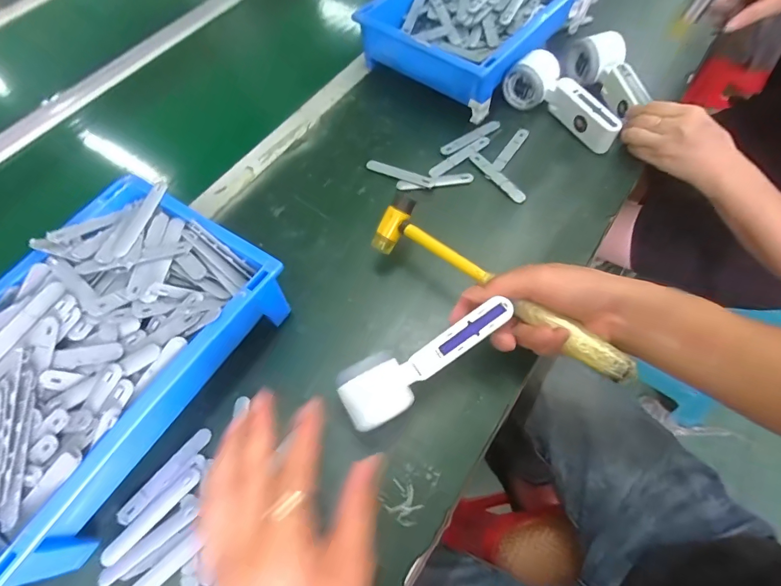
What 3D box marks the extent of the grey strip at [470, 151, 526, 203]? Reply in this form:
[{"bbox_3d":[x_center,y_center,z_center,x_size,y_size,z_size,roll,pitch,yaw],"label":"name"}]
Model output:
[{"bbox_3d":[0.133,-0.146,0.507,0.019,0.006,0.094,-31,64,-13],"label":"grey strip"}]

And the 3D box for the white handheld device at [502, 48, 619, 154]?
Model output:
[{"bbox_3d":[0.230,-0.252,0.534,0.049,0.061,0.164,-41,67,-18],"label":"white handheld device"}]

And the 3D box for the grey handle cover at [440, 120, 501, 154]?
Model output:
[{"bbox_3d":[0.110,-0.211,0.545,0.101,0.007,0.020,-33,64,-14],"label":"grey handle cover"}]

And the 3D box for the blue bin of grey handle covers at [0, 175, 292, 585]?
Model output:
[{"bbox_3d":[-0.267,0.059,0.374,0.216,0.098,0.307,30,67,18],"label":"blue bin of grey handle covers"}]

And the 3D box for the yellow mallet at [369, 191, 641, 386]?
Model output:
[{"bbox_3d":[0.091,-0.005,0.375,0.264,0.040,0.044,37,67,24],"label":"yellow mallet"}]

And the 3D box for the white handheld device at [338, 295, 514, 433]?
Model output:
[{"bbox_3d":[0.030,0.054,0.345,0.160,0.022,0.051,-35,64,5],"label":"white handheld device"}]

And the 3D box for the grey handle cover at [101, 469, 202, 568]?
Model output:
[{"bbox_3d":[-0.206,0.191,0.350,0.017,0.006,0.094,39,70,21],"label":"grey handle cover"}]

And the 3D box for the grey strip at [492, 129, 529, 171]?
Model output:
[{"bbox_3d":[0.155,-0.187,0.525,0.016,0.004,0.083,30,67,18],"label":"grey strip"}]

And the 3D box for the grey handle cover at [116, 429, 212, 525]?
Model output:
[{"bbox_3d":[-0.203,0.164,0.369,0.018,0.006,0.095,35,69,20],"label":"grey handle cover"}]

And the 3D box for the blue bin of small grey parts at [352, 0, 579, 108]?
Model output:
[{"bbox_3d":[0.129,-0.406,0.605,0.228,0.093,0.326,34,68,20],"label":"blue bin of small grey parts"}]

